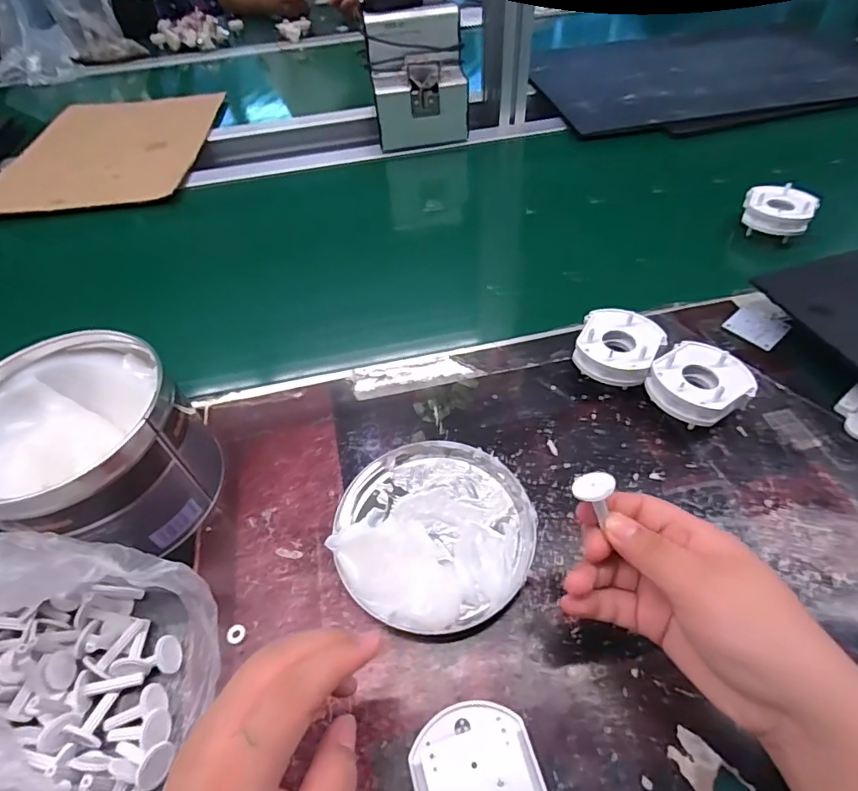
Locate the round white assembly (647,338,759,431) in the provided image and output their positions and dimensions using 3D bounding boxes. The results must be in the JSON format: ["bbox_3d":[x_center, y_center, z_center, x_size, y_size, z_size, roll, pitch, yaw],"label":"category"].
[{"bbox_3d":[0.200,-0.005,0.379,0.067,0.038,0.061,-1,50,2],"label":"round white assembly"}]

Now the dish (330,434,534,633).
[{"bbox_3d":[0.002,0.083,0.329,0.128,0.029,0.125,-1,50,2],"label":"dish"}]

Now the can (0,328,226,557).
[{"bbox_3d":[-0.218,0.036,0.336,0.126,0.099,0.118,-1,50,2],"label":"can"}]

